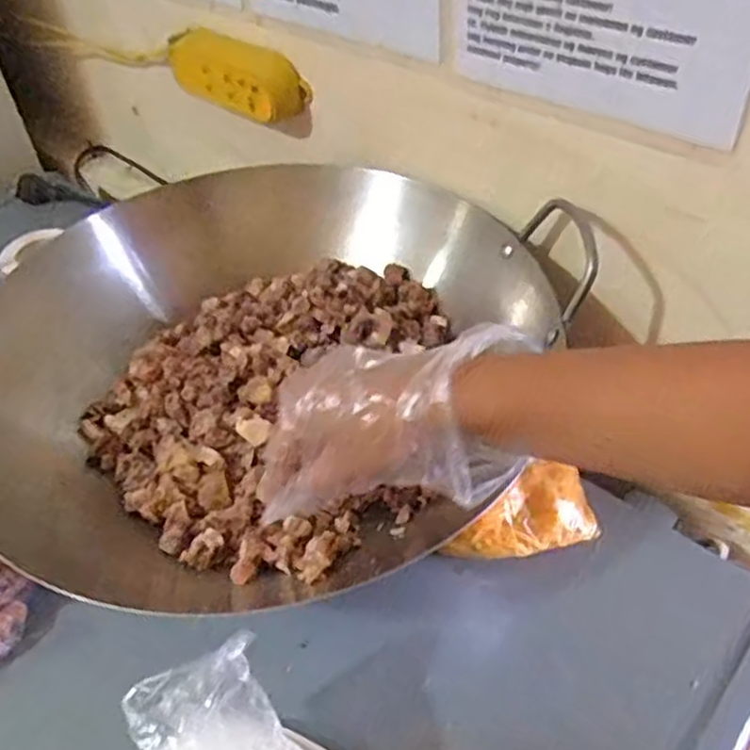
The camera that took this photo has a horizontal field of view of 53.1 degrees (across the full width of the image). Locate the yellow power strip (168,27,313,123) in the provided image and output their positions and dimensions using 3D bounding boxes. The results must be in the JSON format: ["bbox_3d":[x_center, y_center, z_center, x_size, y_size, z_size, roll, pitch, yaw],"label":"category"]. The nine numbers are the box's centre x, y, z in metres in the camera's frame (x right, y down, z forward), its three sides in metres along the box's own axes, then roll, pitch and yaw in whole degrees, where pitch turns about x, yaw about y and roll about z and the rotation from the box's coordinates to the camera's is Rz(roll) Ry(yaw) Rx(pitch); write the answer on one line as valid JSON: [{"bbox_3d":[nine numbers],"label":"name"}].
[{"bbox_3d":[-0.134,-0.289,0.717,0.159,0.060,0.038,28,55,28],"label":"yellow power strip"}]

